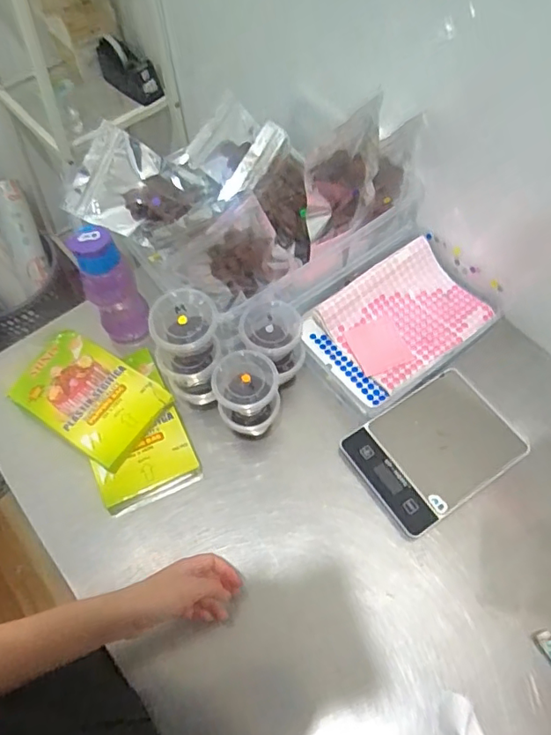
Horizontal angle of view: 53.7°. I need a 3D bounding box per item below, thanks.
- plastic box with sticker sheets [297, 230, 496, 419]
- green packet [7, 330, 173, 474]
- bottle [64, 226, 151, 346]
[{"bbox_3d":[0.170,-0.070,0.766,0.243,0.049,0.186,-34,66,-17],"label":"plastic box with sticker sheets"},{"bbox_3d":[-0.245,0.036,0.708,0.188,0.020,0.119,31,70,15],"label":"green packet"},{"bbox_3d":[-0.211,-0.099,0.715,0.053,0.191,0.054,23,63,13],"label":"bottle"}]

